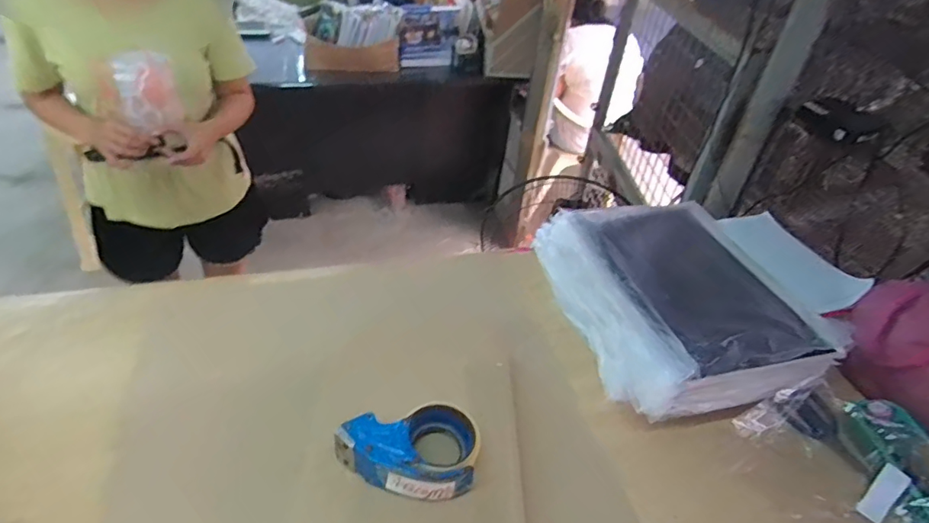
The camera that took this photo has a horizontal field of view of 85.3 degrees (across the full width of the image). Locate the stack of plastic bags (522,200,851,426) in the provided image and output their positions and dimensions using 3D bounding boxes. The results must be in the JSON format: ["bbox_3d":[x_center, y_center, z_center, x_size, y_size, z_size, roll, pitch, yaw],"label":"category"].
[{"bbox_3d":[0.365,0.052,0.875,0.344,0.161,0.434,-4,41,-13],"label":"stack of plastic bags"}]

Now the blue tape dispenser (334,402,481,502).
[{"bbox_3d":[-0.064,0.209,0.579,0.155,0.054,0.097,7,40,0],"label":"blue tape dispenser"}]

